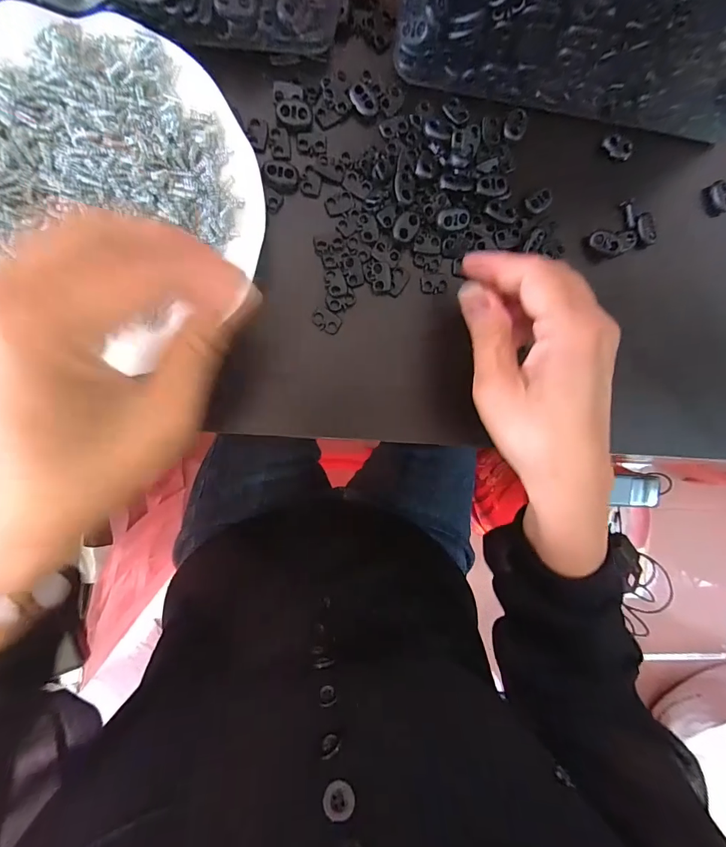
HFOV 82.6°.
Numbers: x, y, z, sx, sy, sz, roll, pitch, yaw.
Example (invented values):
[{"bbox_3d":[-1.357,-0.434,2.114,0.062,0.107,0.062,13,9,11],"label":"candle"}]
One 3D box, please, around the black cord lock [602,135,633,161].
[{"bbox_3d":[0.173,-0.187,0.283,0.020,0.005,0.013,21,88,-10],"label":"black cord lock"}]

